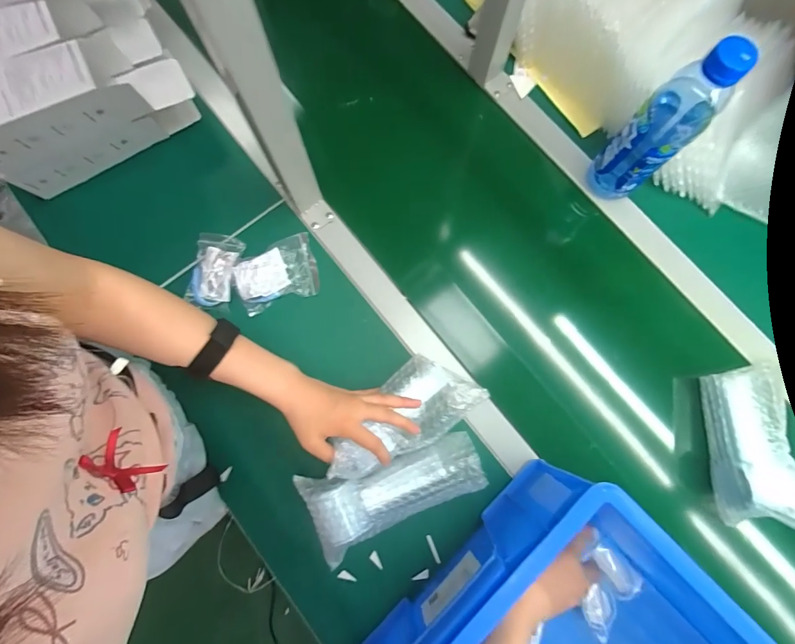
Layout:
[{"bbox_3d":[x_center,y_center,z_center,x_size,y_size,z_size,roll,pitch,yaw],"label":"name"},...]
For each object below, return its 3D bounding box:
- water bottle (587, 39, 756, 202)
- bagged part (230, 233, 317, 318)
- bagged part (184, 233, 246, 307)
[{"bbox_3d":[0.315,-0.231,0.456,0.075,0.209,0.065,-43,82,-8],"label":"water bottle"},{"bbox_3d":[-0.163,-0.066,0.509,0.106,0.028,0.082,-18,79,-4],"label":"bagged part"},{"bbox_3d":[-0.247,-0.069,0.508,0.060,0.022,0.097,11,79,2],"label":"bagged part"}]

